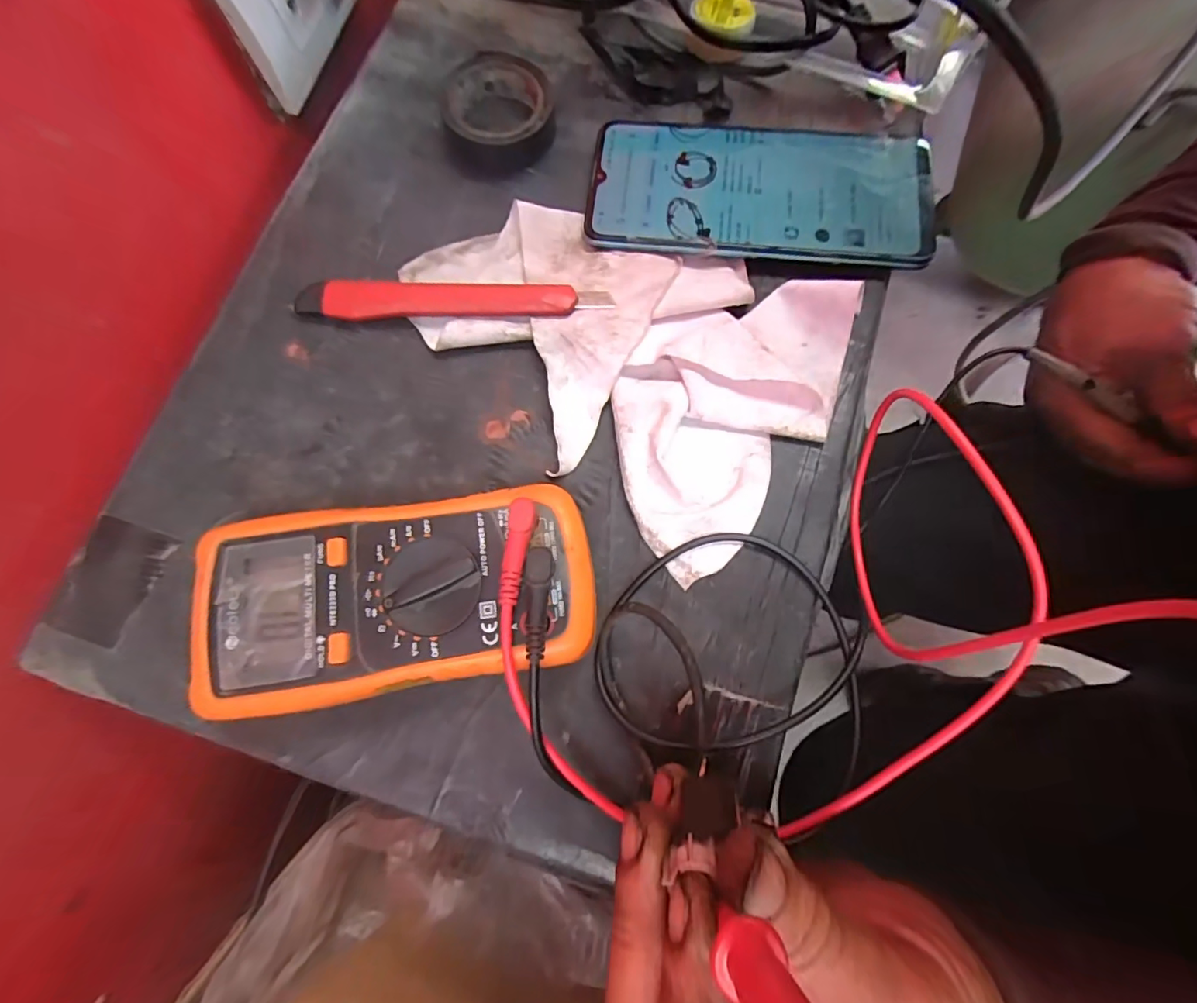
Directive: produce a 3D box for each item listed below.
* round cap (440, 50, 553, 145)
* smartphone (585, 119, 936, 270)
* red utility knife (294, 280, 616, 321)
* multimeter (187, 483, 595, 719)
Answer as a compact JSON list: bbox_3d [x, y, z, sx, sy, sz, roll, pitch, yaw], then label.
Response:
[{"bbox_3d":[-0.051,-0.197,0.266,0.052,0.018,0.052,0,75,0],"label":"round cap"},{"bbox_3d":[0.076,-0.150,0.253,0.157,0.009,0.073,7,76,3],"label":"smartphone"},{"bbox_3d":[-0.066,-0.091,0.243,0.143,0.007,0.022,4,75,1],"label":"red utility knife"},{"bbox_3d":[-0.073,0.035,0.199,0.137,0.038,0.065,-8,75,-2],"label":"multimeter"}]

